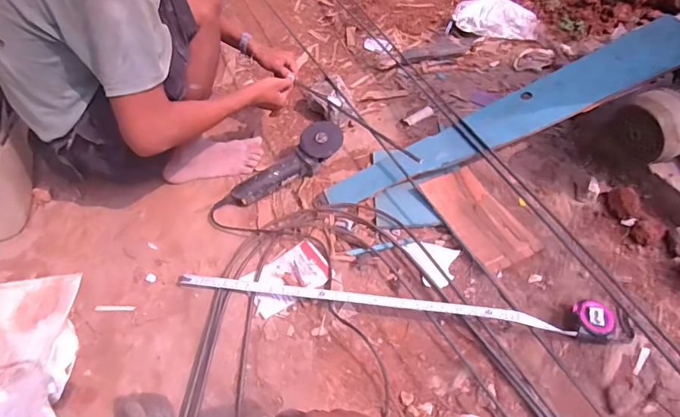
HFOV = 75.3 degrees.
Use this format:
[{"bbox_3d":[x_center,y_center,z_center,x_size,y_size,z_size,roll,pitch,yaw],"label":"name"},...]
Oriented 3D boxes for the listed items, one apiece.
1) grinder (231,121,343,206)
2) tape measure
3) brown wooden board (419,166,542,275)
[{"bbox_3d":[-0.122,-0.098,1.070,0.300,0.073,0.090,-35,58,0],"label":"grinder"},{"bbox_3d":[0.089,0.167,0.839,0.851,0.079,0.068,7,57,10],"label":"tape measure"},{"bbox_3d":[0.293,0.018,0.939,0.127,0.013,0.246,-24,59,-13],"label":"brown wooden board"}]

